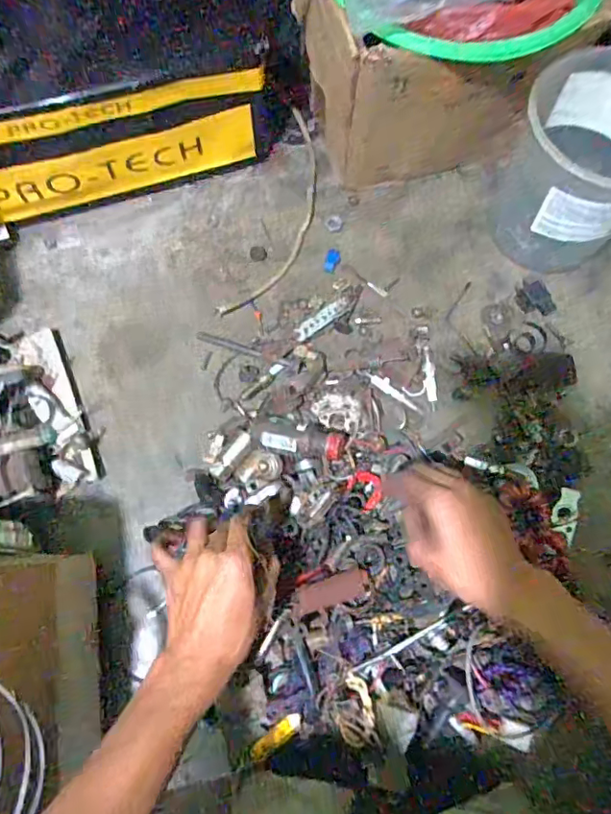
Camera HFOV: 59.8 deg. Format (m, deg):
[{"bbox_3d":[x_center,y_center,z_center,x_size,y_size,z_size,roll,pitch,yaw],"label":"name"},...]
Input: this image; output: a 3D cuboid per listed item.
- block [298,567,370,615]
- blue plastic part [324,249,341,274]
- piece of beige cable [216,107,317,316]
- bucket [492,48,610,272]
[{"bbox_3d":[0.028,0.182,0.527,0.072,0.009,0.026,-19,74,-6],"label":"block"},{"bbox_3d":[0.033,-0.180,0.652,0.017,0.004,0.035,12,72,6],"label":"blue plastic part"},{"bbox_3d":[-0.028,-0.239,0.666,0.070,0.011,0.295,19,77,-4],"label":"piece of beige cable"},{"bbox_3d":[0.311,-0.269,0.606,0.171,0.148,0.164,-36,76,-11],"label":"bucket"}]

